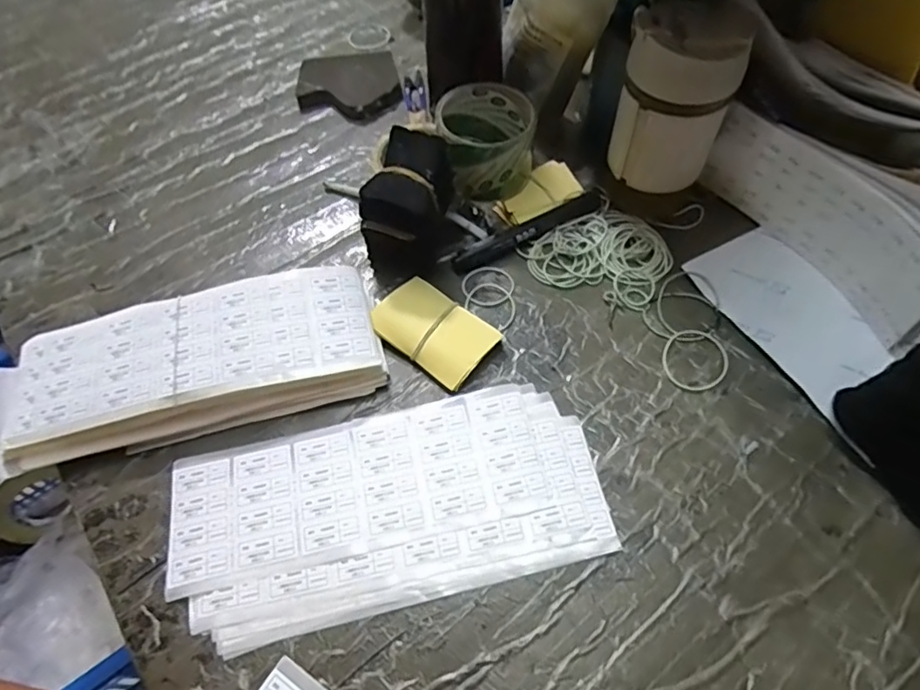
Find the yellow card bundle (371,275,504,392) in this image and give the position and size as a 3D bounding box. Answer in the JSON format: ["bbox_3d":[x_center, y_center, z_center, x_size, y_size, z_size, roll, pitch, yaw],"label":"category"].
[{"bbox_3d":[-0.020,-0.011,0.454,0.093,0.020,0.061,33,67,21],"label":"yellow card bundle"}]

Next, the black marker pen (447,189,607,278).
[{"bbox_3d":[0.060,-0.099,0.503,0.147,0.011,0.019,-27,62,-11],"label":"black marker pen"}]

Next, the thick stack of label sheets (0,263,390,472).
[{"bbox_3d":[-0.208,0.015,0.433,0.283,0.041,0.107,-17,60,-6],"label":"thick stack of label sheets"}]

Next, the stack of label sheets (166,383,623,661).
[{"bbox_3d":[-0.049,0.109,0.391,0.283,0.012,0.134,-13,60,-4],"label":"stack of label sheets"}]

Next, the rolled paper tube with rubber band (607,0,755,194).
[{"bbox_3d":[0.171,-0.201,0.451,0.078,0.123,0.094,18,62,12],"label":"rolled paper tube with rubber band"}]

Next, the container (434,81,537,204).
[{"bbox_3d":[0.023,-0.180,0.514,0.080,0.072,0.089,-5,60,1],"label":"container"}]

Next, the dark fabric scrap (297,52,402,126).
[{"bbox_3d":[-0.118,-0.274,0.616,0.106,0.018,0.090,-8,60,0],"label":"dark fabric scrap"}]

